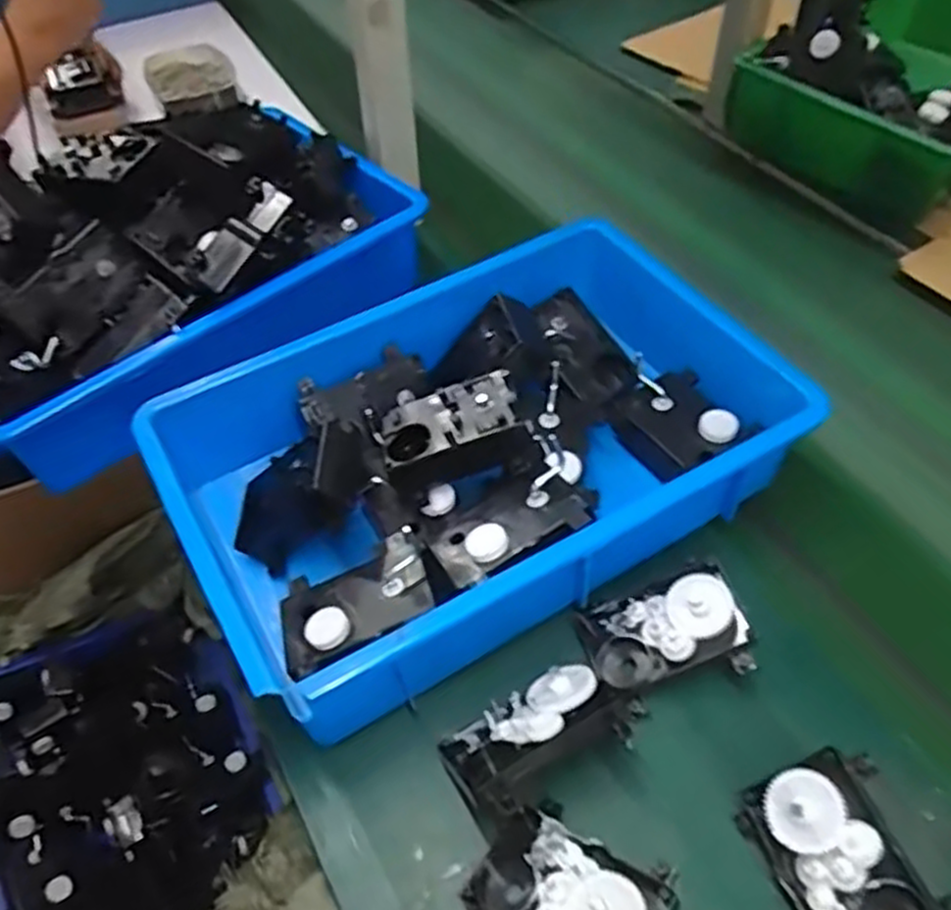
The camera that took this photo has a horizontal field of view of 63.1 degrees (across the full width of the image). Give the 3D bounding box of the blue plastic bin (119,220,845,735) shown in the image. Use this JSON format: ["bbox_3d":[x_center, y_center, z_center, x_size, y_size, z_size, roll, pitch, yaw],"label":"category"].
[{"bbox_3d":[0.008,-0.005,0.571,0.403,0.115,0.266,-23,53,-18],"label":"blue plastic bin"}]

